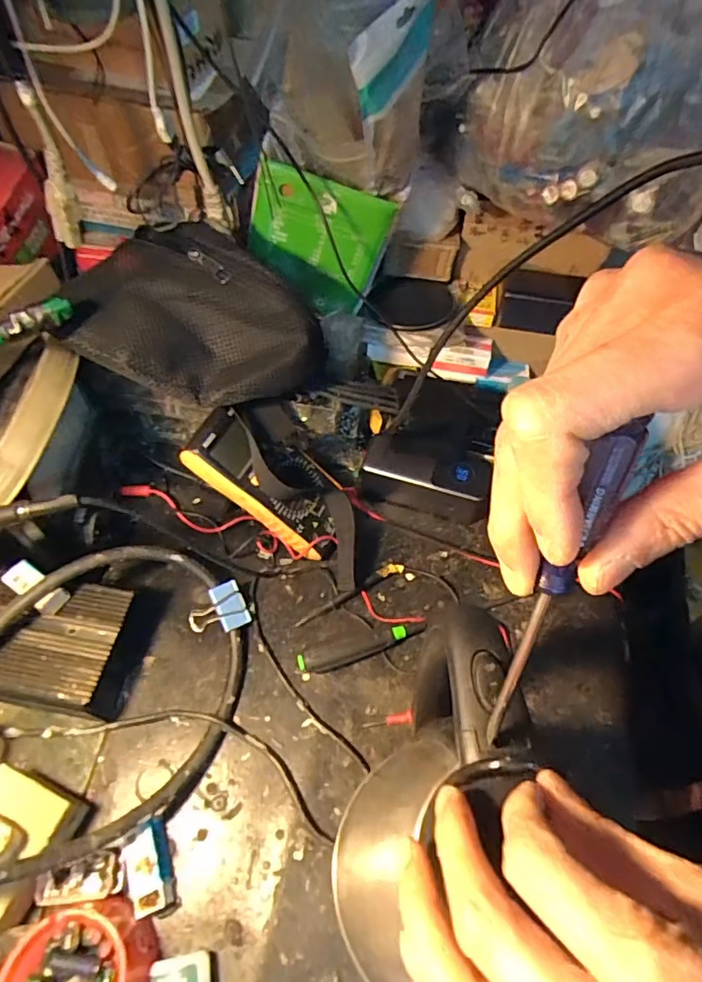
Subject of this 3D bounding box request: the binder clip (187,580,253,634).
[{"bbox_3d":[-0.124,0.113,0.483,0.048,0.025,0.043,-26,81,-33],"label":"binder clip"}]

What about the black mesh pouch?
[{"bbox_3d":[-0.128,-0.150,0.439,0.196,0.078,0.134,-5,56,-5],"label":"black mesh pouch"}]

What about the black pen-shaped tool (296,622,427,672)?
[{"bbox_3d":[0.011,0.140,0.470,0.118,0.024,0.023,-16,58,-12],"label":"black pen-shaped tool"}]

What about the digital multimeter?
[{"bbox_3d":[-0.072,-0.011,0.501,0.170,0.043,0.085,40,54,-25],"label":"digital multimeter"}]

